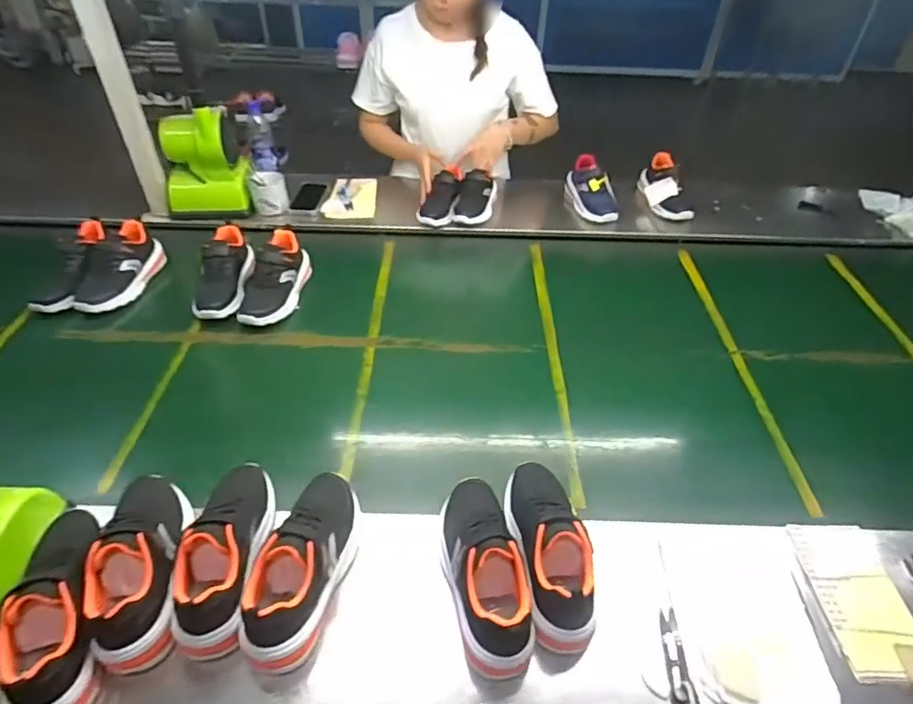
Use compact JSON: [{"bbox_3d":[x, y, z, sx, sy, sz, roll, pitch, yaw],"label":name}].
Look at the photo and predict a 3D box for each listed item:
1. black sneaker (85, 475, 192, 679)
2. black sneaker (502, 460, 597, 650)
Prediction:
[{"bbox_3d":[-0.377,0.235,0.666,0.091,0.095,0.235,-12,44,-14],"label":"black sneaker"},{"bbox_3d":[0.121,0.230,0.684,0.090,0.103,0.235,-4,42,-6],"label":"black sneaker"}]

